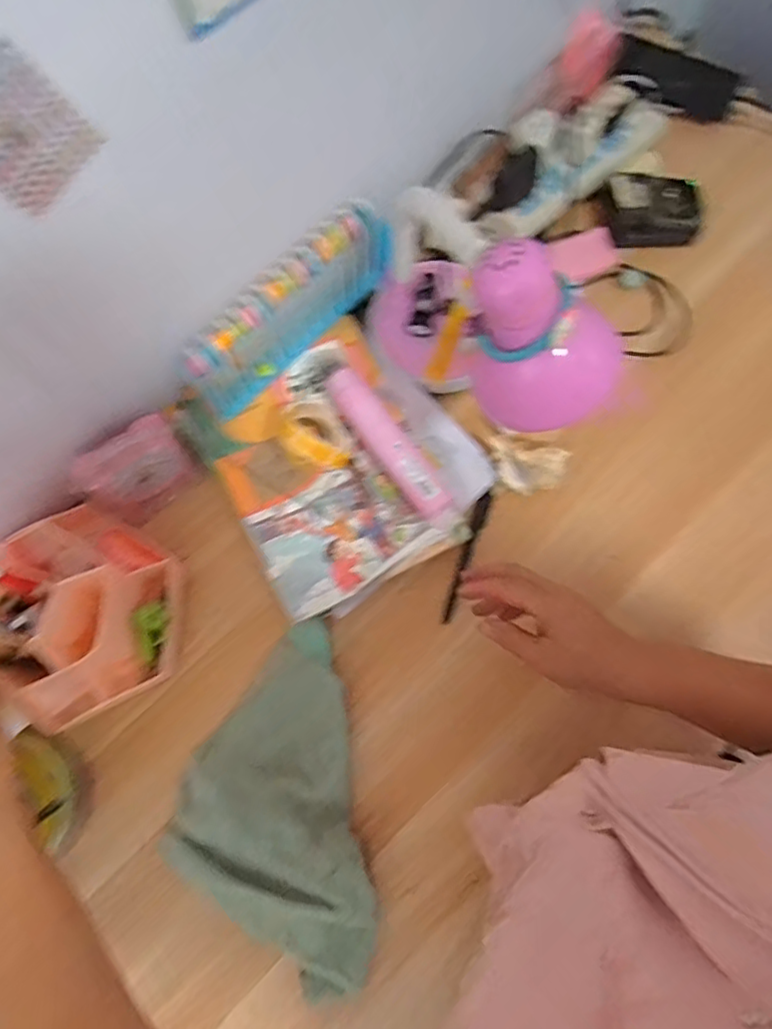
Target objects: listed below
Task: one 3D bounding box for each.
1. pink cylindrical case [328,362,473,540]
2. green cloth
[{"bbox_3d":[0.012,-0.057,0.595,0.036,0.039,0.197,-35,79,-8],"label":"pink cylindrical case"},{"bbox_3d":[-0.104,0.257,0.549,0.157,0.050,0.288,-10,77,-3],"label":"green cloth"}]

